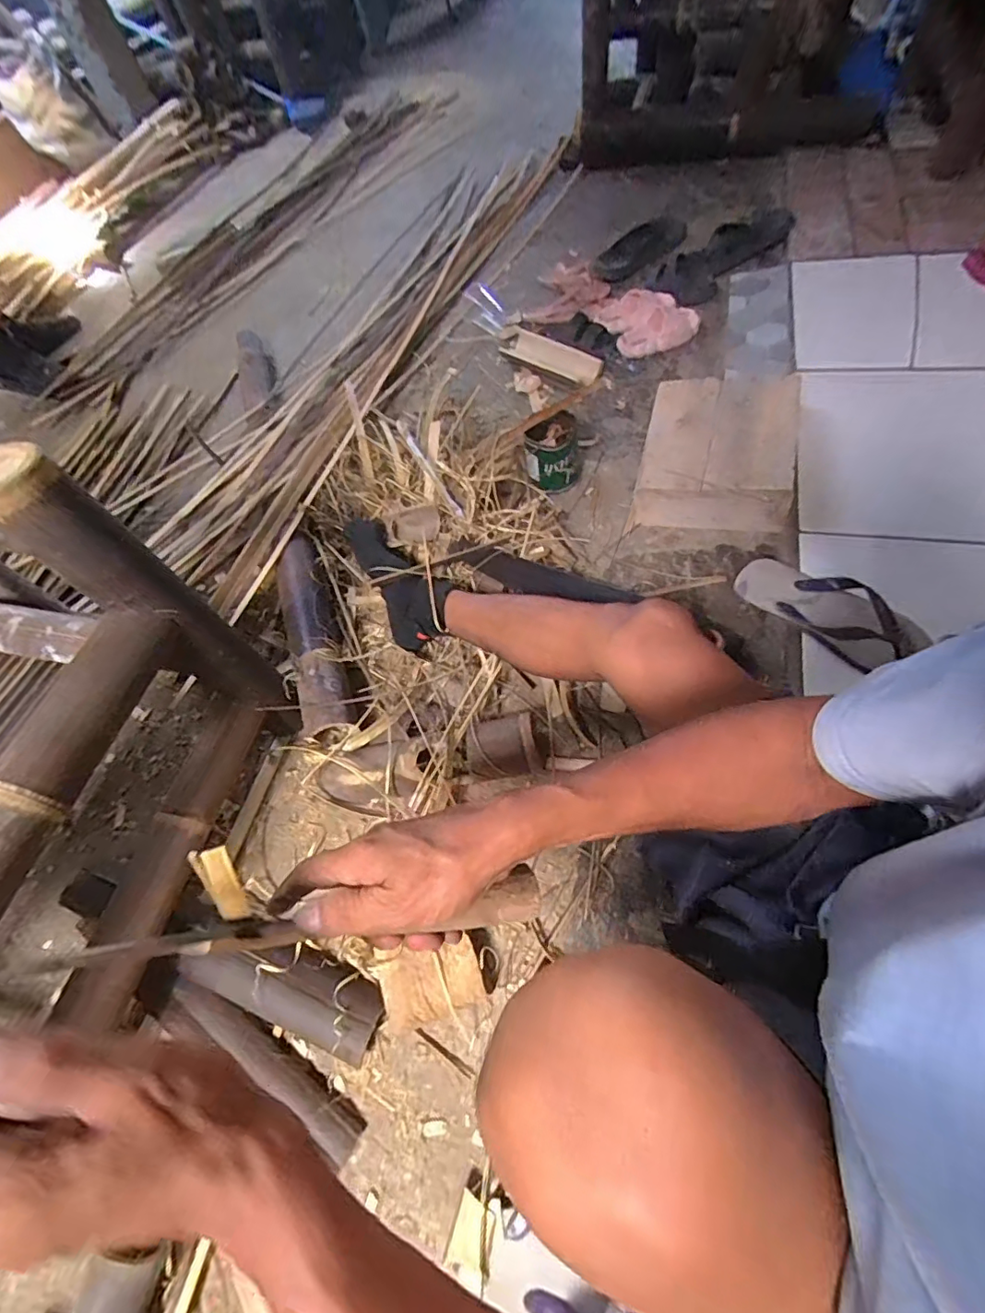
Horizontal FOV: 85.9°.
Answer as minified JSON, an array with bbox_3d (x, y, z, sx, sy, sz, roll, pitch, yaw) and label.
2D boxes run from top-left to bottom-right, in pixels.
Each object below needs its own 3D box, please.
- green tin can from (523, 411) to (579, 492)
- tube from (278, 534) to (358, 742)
[{"bbox_3d":[0.112,-0.378,0.991,0.097,0.102,0.111,-1,60,9],"label":"green tin can"},{"bbox_3d":[-0.301,-0.049,0.863,0.089,0.063,0.397,-21,59,-3],"label":"tube"}]

